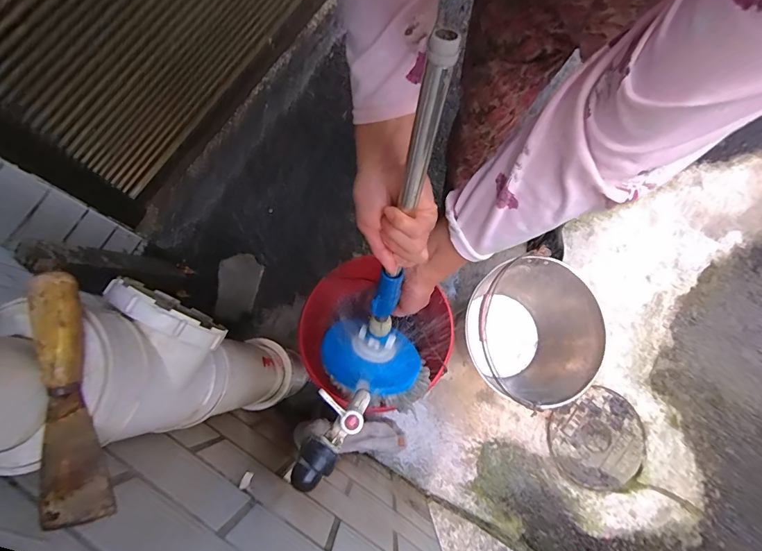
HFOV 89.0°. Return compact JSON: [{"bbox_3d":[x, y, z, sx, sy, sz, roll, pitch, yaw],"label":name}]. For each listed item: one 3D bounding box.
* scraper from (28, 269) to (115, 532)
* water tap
[{"bbox_3d":[-0.205,0.081,0.254,0.038,0.014,0.162,-5,92,-3],"label":"scraper"},{"bbox_3d":[-0.063,0.181,0.435,0.052,0.074,0.115,33,89,8],"label":"water tap"}]

